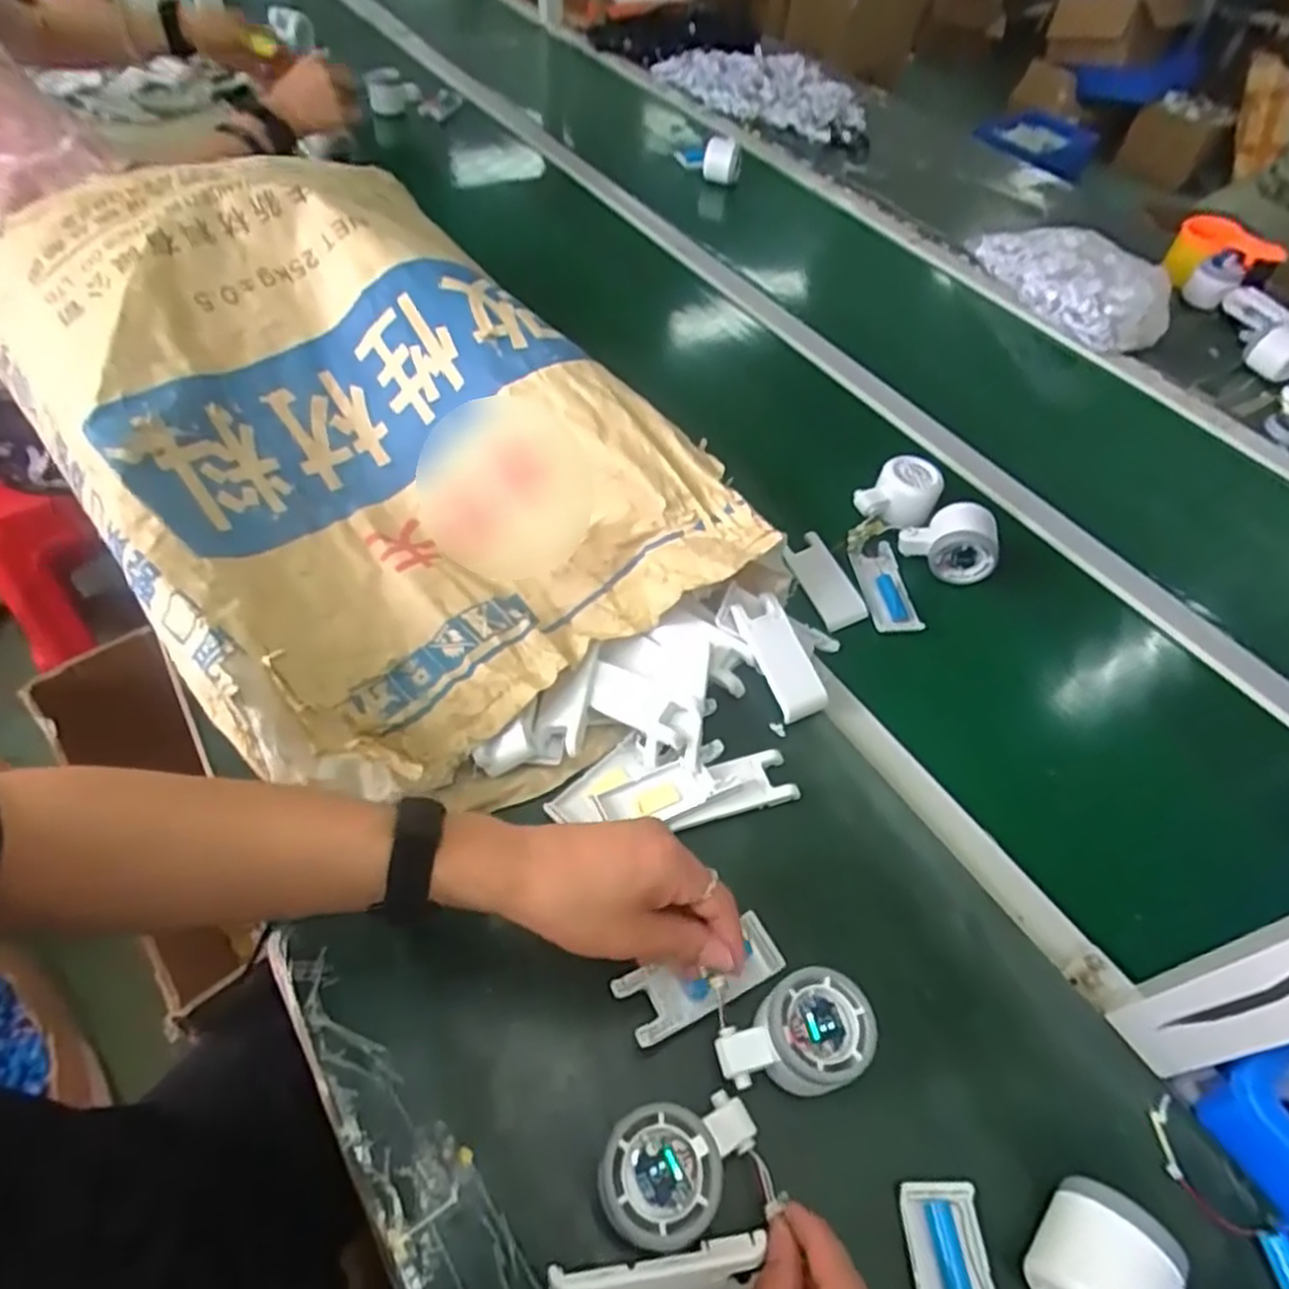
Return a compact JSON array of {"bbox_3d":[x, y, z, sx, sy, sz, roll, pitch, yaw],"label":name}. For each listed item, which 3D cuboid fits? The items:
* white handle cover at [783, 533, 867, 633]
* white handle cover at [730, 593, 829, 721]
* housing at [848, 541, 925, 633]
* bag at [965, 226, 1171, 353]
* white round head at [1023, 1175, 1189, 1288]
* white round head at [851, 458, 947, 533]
[{"bbox_3d":[0.158,-0.057,0.681,0.041,0.015,0.095,-18,56,-19],"label":"white handle cover"},{"bbox_3d":[0.105,0.009,0.595,0.038,0.015,0.099,-24,74,-1],"label":"white handle cover"},{"bbox_3d":[0.217,-0.053,0.691,0.048,0.016,0.096,-2,52,-7],"label":"housing"},{"bbox_3d":[0.580,-0.499,1.065,0.153,0.102,0.307,-17,55,-18],"label":"bag"},{"bbox_3d":[0.232,0.310,0.374,0.080,0.048,0.058,38,58,22],"label":"white round head"},{"bbox_3d":[0.244,-0.144,0.736,0.068,0.048,0.060,27,54,15],"label":"white round head"}]

